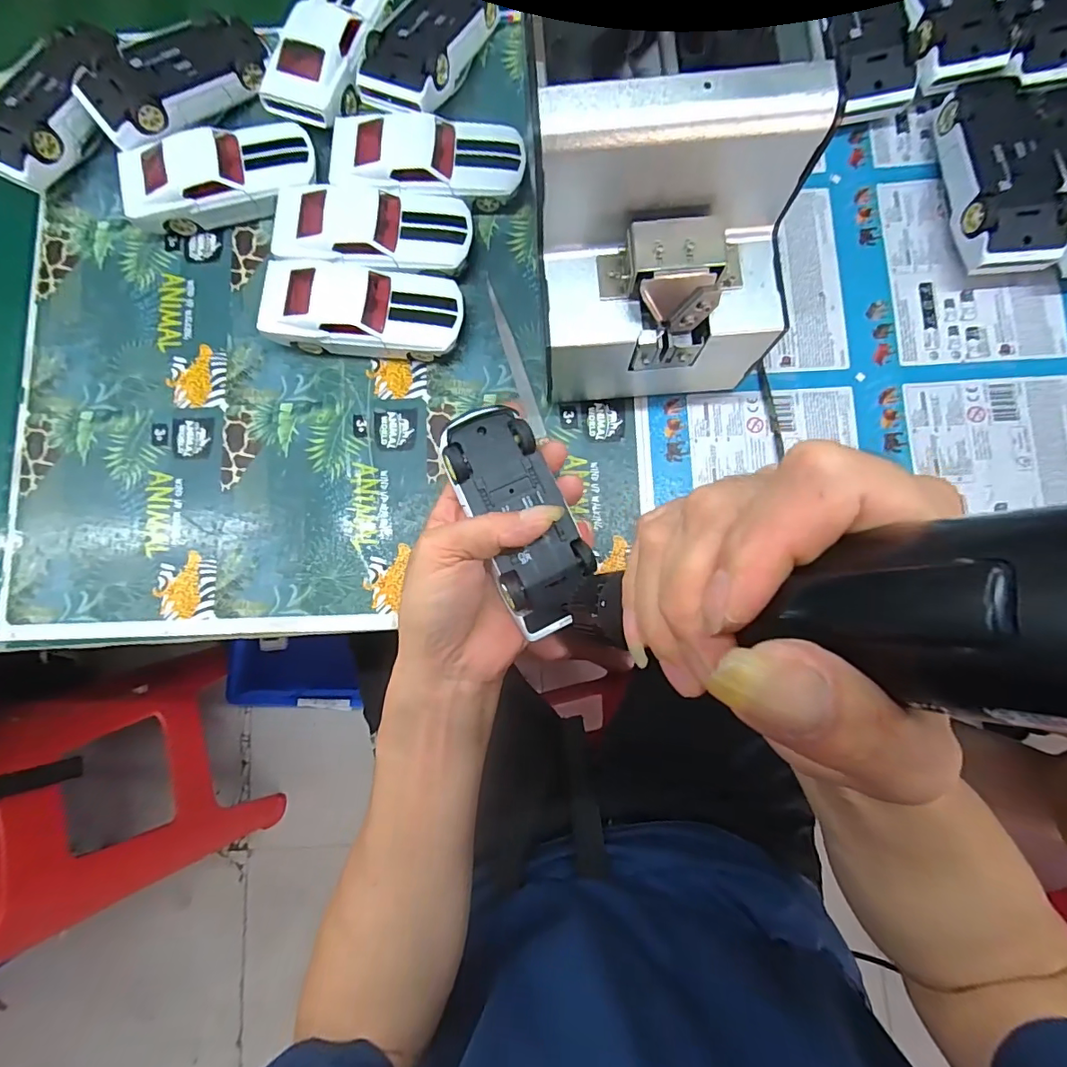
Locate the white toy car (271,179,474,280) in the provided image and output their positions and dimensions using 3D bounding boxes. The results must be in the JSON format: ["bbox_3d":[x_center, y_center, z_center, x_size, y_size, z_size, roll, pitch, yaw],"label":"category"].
[{"bbox_3d":[-0.105,-0.201,0.338,0.125,0.032,0.056,6,82,3],"label":"white toy car"}]

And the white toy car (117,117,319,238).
[{"bbox_3d":[-0.214,-0.245,0.343,0.128,0.032,0.056,-13,83,0],"label":"white toy car"}]

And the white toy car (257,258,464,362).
[{"bbox_3d":[-0.111,-0.147,0.333,0.126,0.033,0.051,5,82,3],"label":"white toy car"}]

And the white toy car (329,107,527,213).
[{"bbox_3d":[-0.070,-0.251,0.339,0.123,0.030,0.054,5,82,3],"label":"white toy car"}]

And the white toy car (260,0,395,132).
[{"bbox_3d":[-0.139,-0.343,0.349,0.053,0.030,0.126,24,83,5],"label":"white toy car"}]

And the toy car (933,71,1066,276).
[{"bbox_3d":[0.297,-0.229,0.325,0.057,0.036,0.127,-5,82,1],"label":"toy car"}]

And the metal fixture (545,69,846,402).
[{"bbox_3d":[0.071,-0.134,0.268,0.148,0.144,0.093,-3,83,2],"label":"metal fixture"}]

